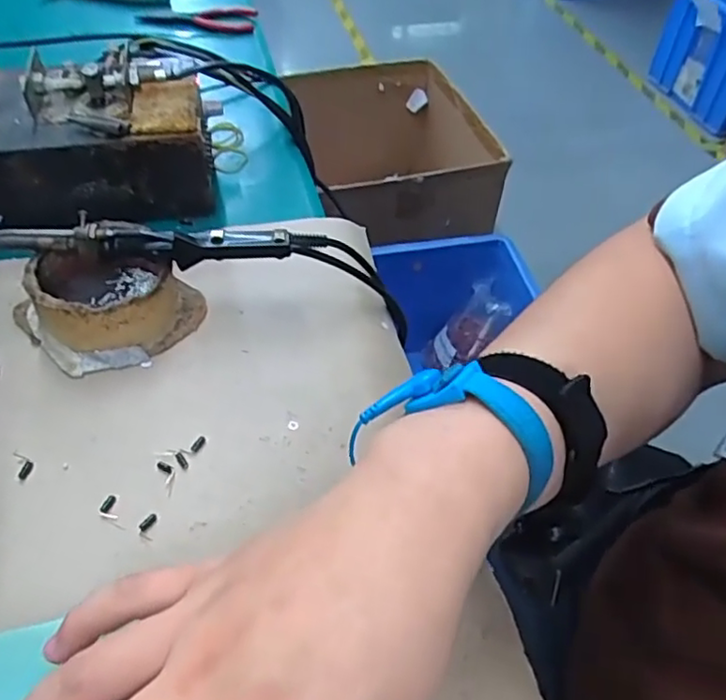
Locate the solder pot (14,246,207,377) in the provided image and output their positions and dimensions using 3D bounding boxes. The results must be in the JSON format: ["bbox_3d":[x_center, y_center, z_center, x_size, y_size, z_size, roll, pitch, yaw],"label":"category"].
[{"bbox_3d":[-0.157,-0.036,0.394,0.088,0.047,0.093,1,49,-1],"label":"solder pot"}]

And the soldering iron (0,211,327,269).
[{"bbox_3d":[-0.125,-0.065,0.382,0.198,0.018,0.023,-3,49,-5],"label":"soldering iron"}]

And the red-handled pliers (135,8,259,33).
[{"bbox_3d":[-0.181,-0.361,0.692,0.126,0.017,0.030,1,49,-2],"label":"red-handled pliers"}]

